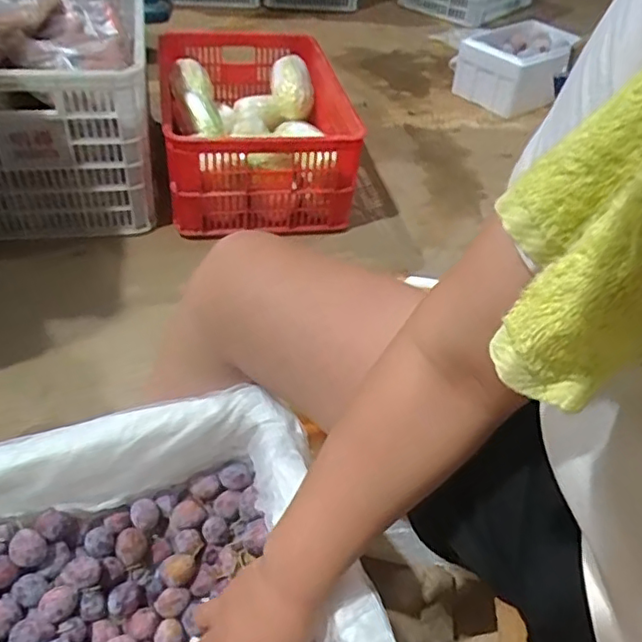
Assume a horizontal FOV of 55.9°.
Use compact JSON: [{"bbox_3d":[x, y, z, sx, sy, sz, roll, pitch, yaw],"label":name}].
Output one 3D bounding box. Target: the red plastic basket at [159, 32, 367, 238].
[{"bbox_3d":[-0.165,-0.460,1.457,0.407,0.252,0.591,-5,44,-13],"label":"red plastic basket"}]

